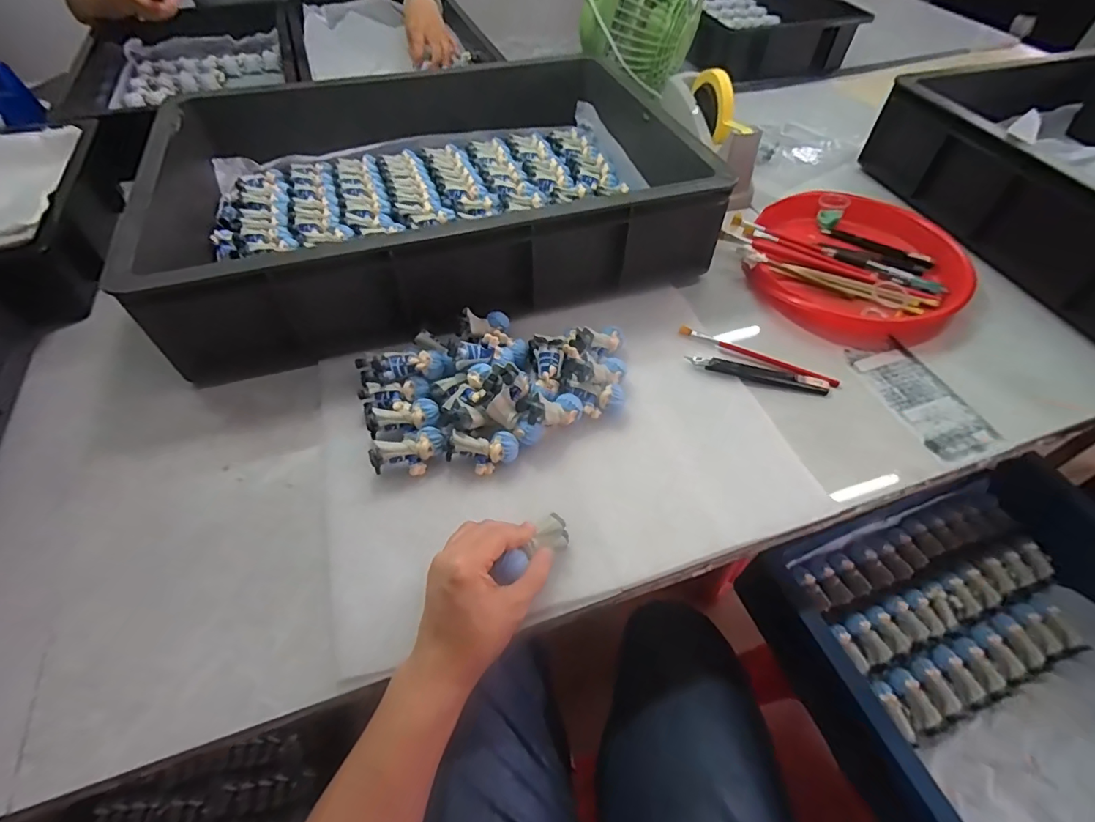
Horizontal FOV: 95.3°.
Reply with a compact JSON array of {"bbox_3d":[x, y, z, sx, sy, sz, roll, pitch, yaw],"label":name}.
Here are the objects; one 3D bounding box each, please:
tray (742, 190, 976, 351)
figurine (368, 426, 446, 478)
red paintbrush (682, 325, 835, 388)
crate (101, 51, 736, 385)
[{"bbox_3d":[0.367,-0.182,0.617,0.252,0.043,0.252,0,52,0],"label":"tray"},{"bbox_3d":[-0.118,0.037,0.429,0.061,0.030,0.031,-20,55,-15],"label":"figurine"},{"bbox_3d":[0.222,-0.059,0.532,0.167,0.007,0.013,22,56,16],"label":"red paintbrush"},{"bbox_3d":[-0.160,-0.303,0.610,0.584,0.116,0.444,-15,54,-11],"label":"crate"}]

